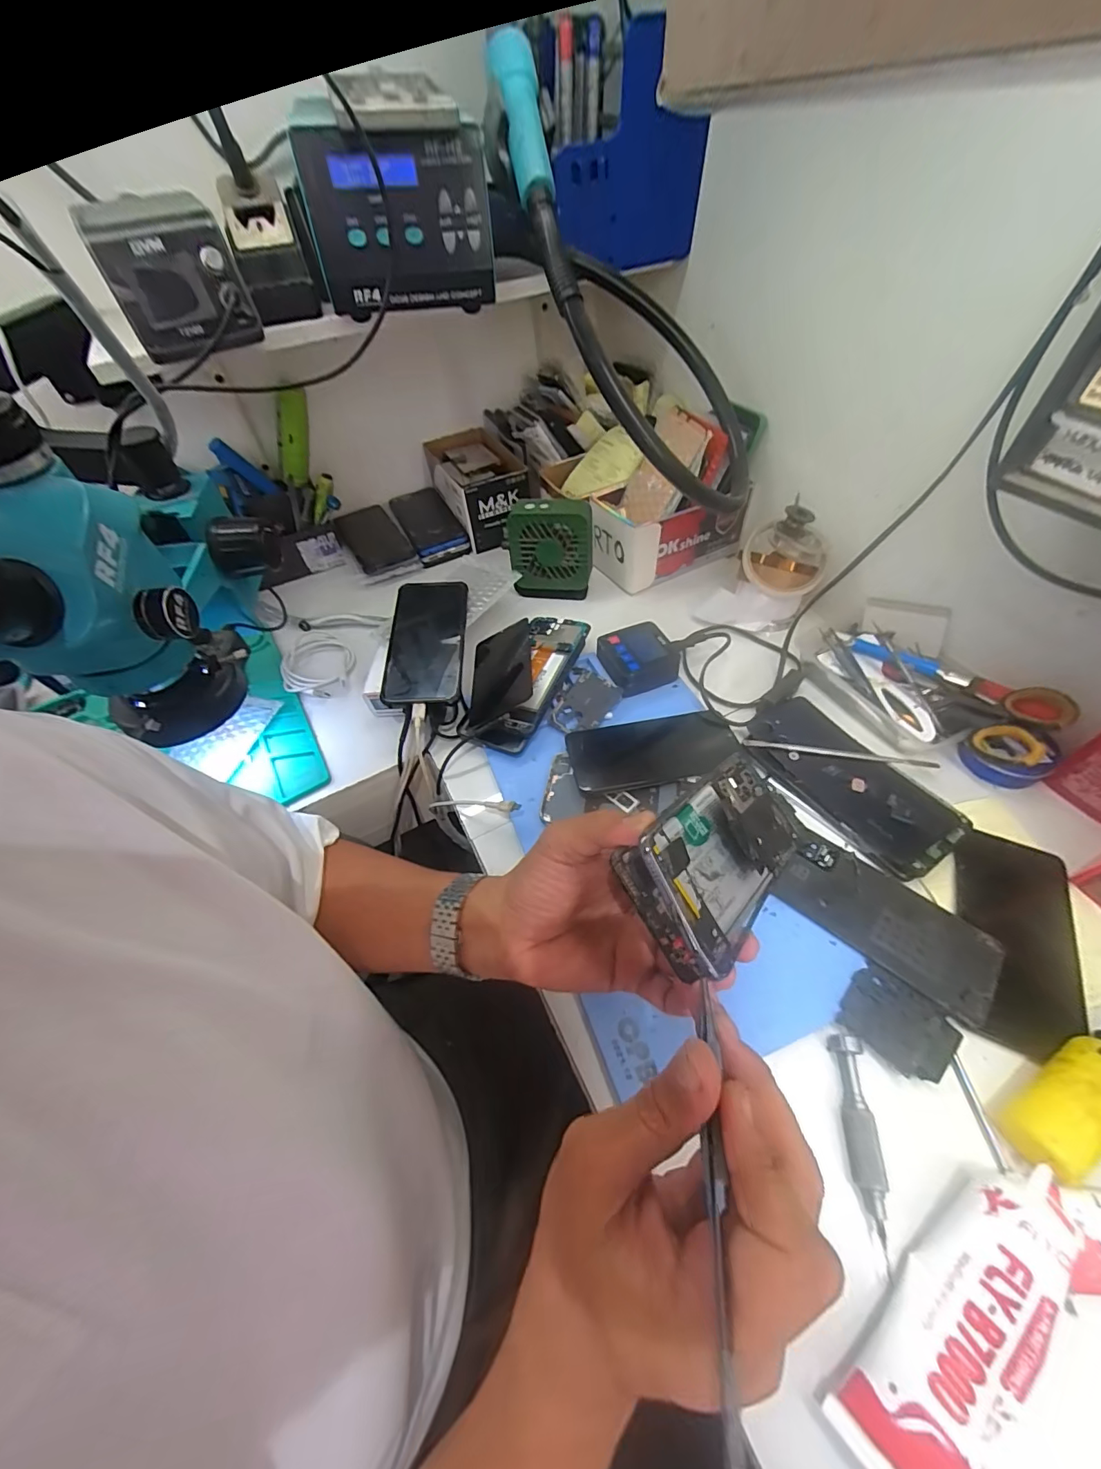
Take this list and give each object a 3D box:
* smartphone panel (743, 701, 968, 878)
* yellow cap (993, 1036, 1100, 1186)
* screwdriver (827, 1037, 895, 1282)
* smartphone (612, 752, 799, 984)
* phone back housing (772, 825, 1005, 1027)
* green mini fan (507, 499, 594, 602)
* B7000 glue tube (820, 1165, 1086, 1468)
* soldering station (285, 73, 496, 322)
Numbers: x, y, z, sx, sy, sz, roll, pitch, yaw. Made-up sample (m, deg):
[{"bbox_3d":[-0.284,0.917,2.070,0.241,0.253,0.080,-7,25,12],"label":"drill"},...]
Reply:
[{"bbox_3d":[0.256,0.037,0.424,0.088,0.012,0.177,-29,55,-17],"label":"smartphone panel"},{"bbox_3d":[0.297,0.210,0.277,0.081,0.035,0.035,-24,53,-13],"label":"yellow cap"},{"bbox_3d":[0.181,0.236,0.282,0.016,0.016,0.104,5,52,9],"label":"screwdriver"},{"bbox_3d":[0.104,0.062,0.279,0.159,0.020,0.071,-22,76,-44],"label":"smartphone"},{"bbox_3d":[0.245,0.132,0.356,0.142,0.005,0.074,33,62,27],"label":"phone back housing"},{"bbox_3d":[0.000,-0.226,0.592,0.099,0.105,0.050,-5,52,1],"label":"green mini fan"},{"bbox_3d":[0.200,0.283,0.234,0.150,0.035,0.051,-36,57,-21],"label":"B7000 glue tube"},{"bbox_3d":[-0.140,-0.481,0.441,0.156,0.126,0.191,-12,54,-3],"label":"soldering station"}]

